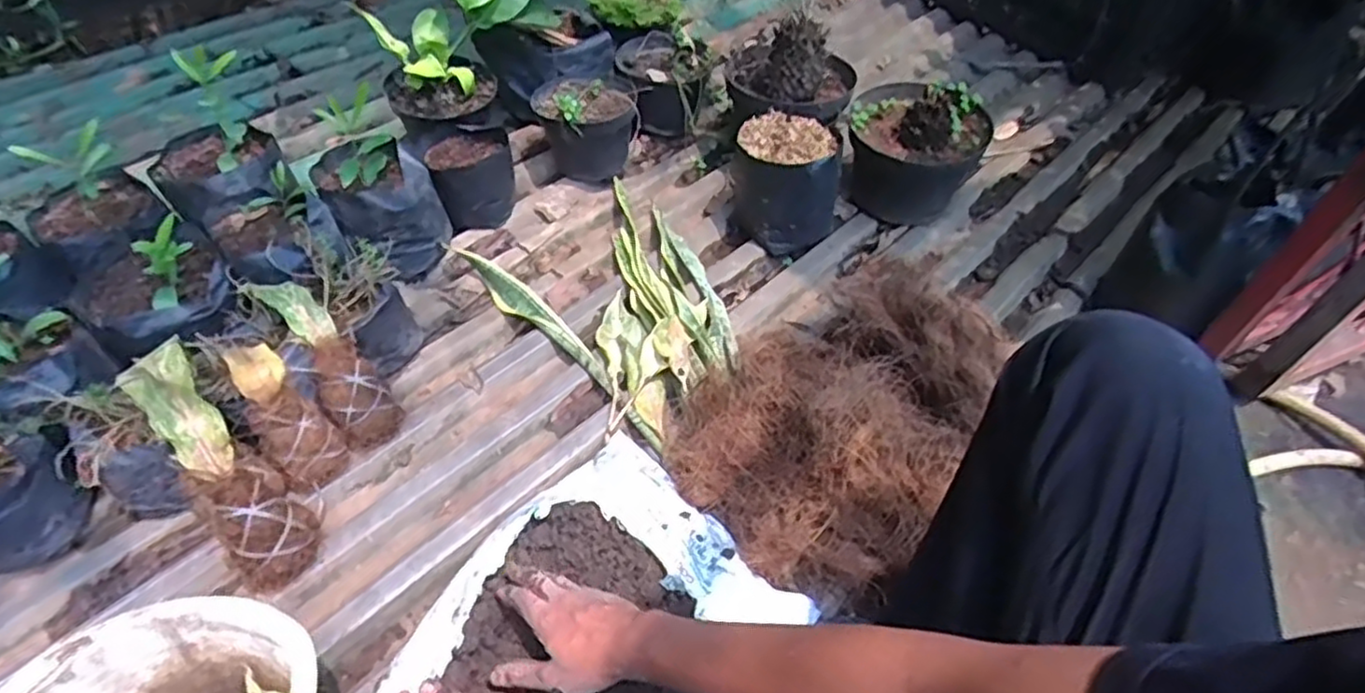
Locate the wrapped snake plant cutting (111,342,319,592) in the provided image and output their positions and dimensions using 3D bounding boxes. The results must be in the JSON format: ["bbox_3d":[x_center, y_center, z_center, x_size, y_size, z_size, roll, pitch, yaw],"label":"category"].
[{"bbox_3d":[-0.480,0.125,0.740,0.083,0.085,0.272,-34,104,-29],"label":"wrapped snake plant cutting"}]

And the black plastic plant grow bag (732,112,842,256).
[{"bbox_3d":[0.164,-0.254,1.107,0.164,0.148,0.142,6,50,-3],"label":"black plastic plant grow bag"}]

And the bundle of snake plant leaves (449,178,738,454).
[{"bbox_3d":[-0.081,-0.072,1.026,0.300,0.056,0.432,-29,60,-27],"label":"bundle of snake plant leaves"}]

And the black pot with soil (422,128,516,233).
[{"bbox_3d":[-0.335,-0.263,1.135,0.128,0.120,0.101,-10,53,-15],"label":"black pot with soil"}]

